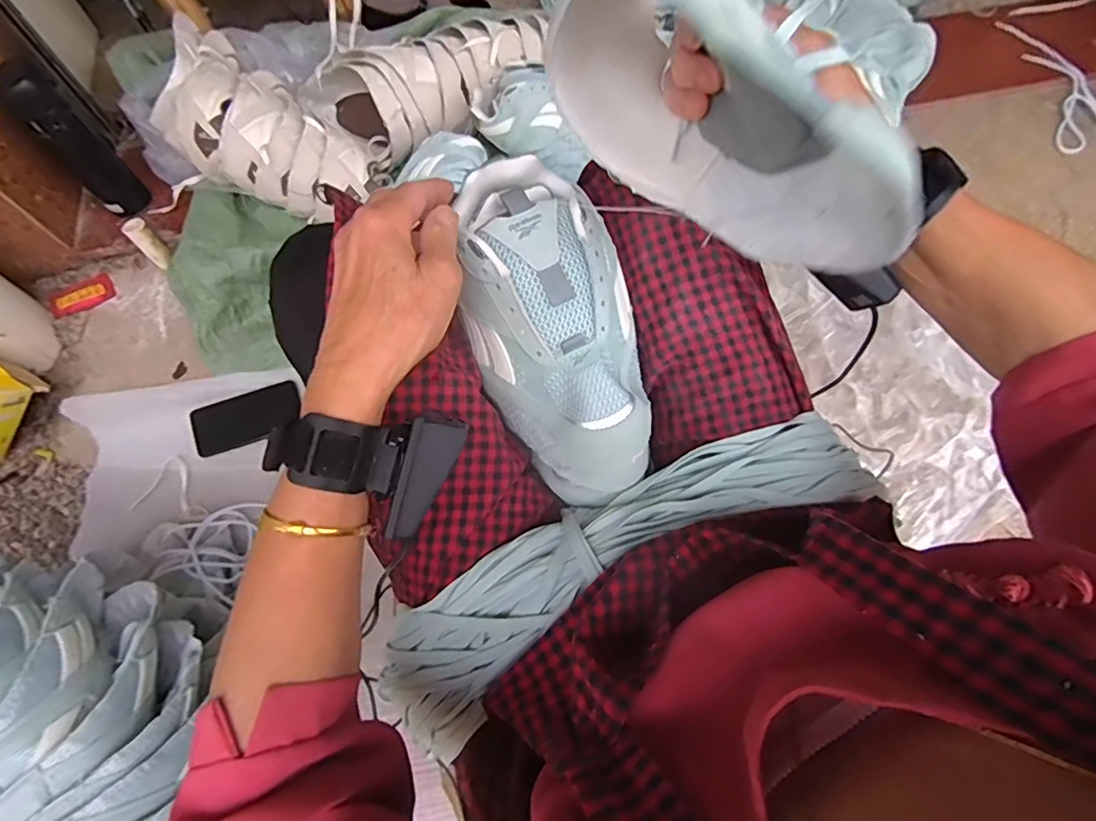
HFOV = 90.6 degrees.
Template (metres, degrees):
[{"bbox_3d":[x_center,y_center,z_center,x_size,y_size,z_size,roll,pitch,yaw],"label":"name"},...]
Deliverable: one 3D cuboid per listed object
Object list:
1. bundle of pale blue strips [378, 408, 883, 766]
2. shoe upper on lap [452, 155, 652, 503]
[{"bbox_3d":[0.052,0.097,0.362,0.355,0.083,0.087,-28,70,-11],"label":"bundle of pale blue strips"},{"bbox_3d":[0.006,-0.056,0.368,0.109,0.047,0.234,-17,92,-7],"label":"shoe upper on lap"}]

